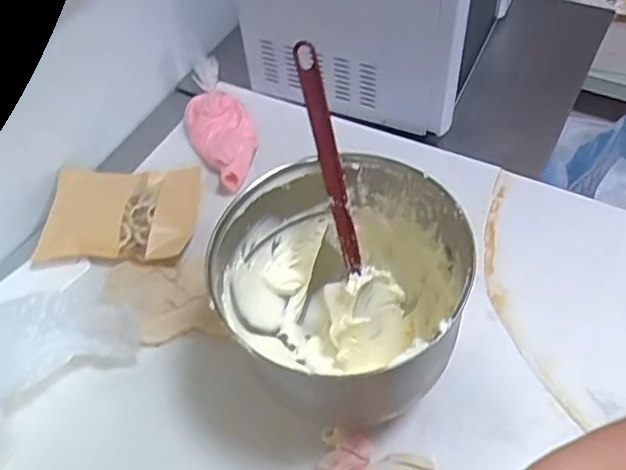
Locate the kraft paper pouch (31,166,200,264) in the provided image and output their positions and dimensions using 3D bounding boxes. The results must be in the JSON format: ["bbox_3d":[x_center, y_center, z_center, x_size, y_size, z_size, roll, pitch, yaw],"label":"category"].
[{"bbox_3d":[-0.260,-0.029,0.807,0.195,0.029,0.143,-2,53,4],"label":"kraft paper pouch"}]

